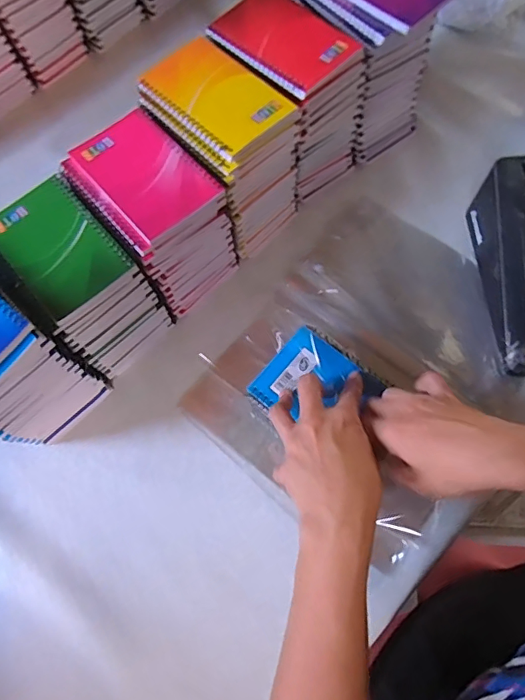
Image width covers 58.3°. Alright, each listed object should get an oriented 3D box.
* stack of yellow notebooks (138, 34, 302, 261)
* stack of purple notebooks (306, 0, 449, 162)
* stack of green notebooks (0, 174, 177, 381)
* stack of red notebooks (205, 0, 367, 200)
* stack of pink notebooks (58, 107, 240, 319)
[{"bbox_3d":[-0.041,-0.200,0.496,0.137,0.155,0.096,43,75,15],"label":"stack of yellow notebooks"},{"bbox_3d":[0.113,-0.335,0.532,0.106,0.158,0.141,-33,73,-10],"label":"stack of purple notebooks"},{"bbox_3d":[-0.178,-0.062,0.466,0.098,0.130,0.142,-42,75,-14],"label":"stack of green notebooks"},{"bbox_3d":[0.026,-0.272,0.519,0.101,0.157,0.143,-39,74,-12],"label":"stack of red notebooks"},{"bbox_3d":[-0.106,-0.129,0.481,0.100,0.139,0.135,-38,74,-12],"label":"stack of pink notebooks"}]

